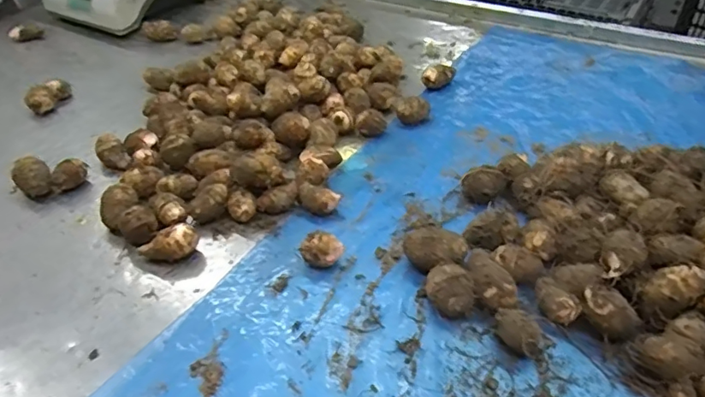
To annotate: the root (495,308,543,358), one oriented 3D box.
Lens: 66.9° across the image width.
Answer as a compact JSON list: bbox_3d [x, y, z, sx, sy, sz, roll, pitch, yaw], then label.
[{"bbox_3d":[0.144,0.114,0.458,0.039,0.036,0.040,-2,41,2],"label":"root"}]

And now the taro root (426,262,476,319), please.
[{"bbox_3d":[0.090,0.084,0.491,0.042,0.038,0.043,3,41,7],"label":"taro root"}]

